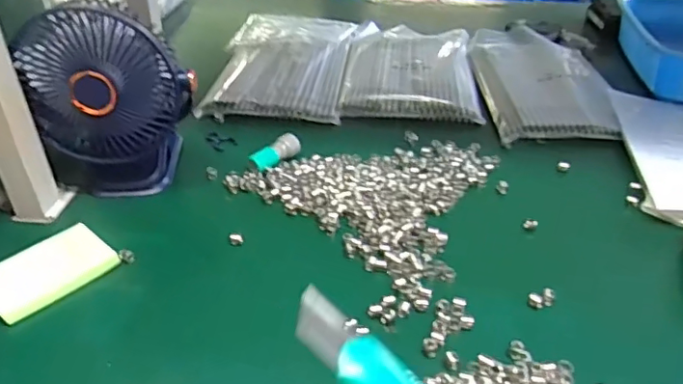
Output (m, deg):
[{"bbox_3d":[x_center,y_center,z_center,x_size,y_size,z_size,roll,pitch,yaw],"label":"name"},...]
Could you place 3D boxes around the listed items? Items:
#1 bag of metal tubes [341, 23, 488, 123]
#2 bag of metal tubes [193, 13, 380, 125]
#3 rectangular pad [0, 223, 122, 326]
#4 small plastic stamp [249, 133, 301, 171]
[{"bbox_3d":[0.102,-0.188,0.829,0.182,0.017,0.303,3,34,5],"label":"bag of metal tubes"},{"bbox_3d":[-0.080,-0.199,0.832,0.202,0.036,0.335,5,34,9],"label":"bag of metal tubes"},{"bbox_3d":[-0.245,0.065,0.468,0.063,0.014,0.095,27,43,34],"label":"rectangular pad"},{"bbox_3d":[-0.072,-0.044,0.616,0.022,0.018,0.061,26,42,34],"label":"small plastic stamp"}]

